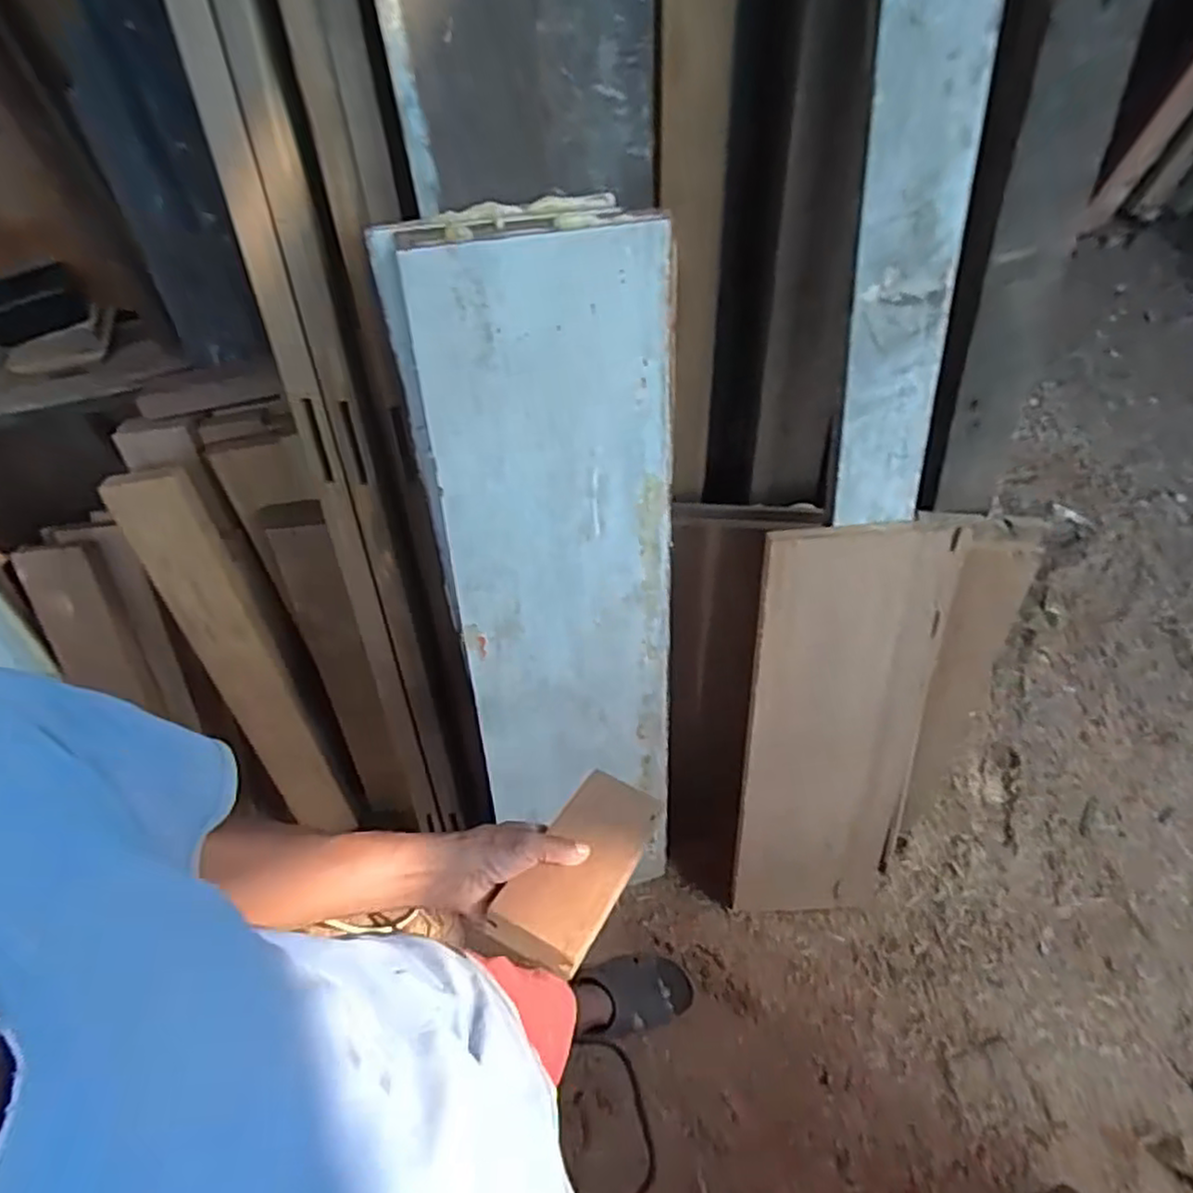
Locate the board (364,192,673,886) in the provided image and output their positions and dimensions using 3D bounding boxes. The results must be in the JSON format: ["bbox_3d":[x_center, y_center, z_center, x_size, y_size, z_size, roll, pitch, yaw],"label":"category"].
[{"bbox_3d":[-0.040,0.006,0.928,0.291,0.907,0.034,-11,35,-9],"label":"board"}]

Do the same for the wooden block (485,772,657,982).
[{"bbox_3d":[-0.012,0.247,0.656,0.086,0.029,0.211,19,30,16],"label":"wooden block"}]

